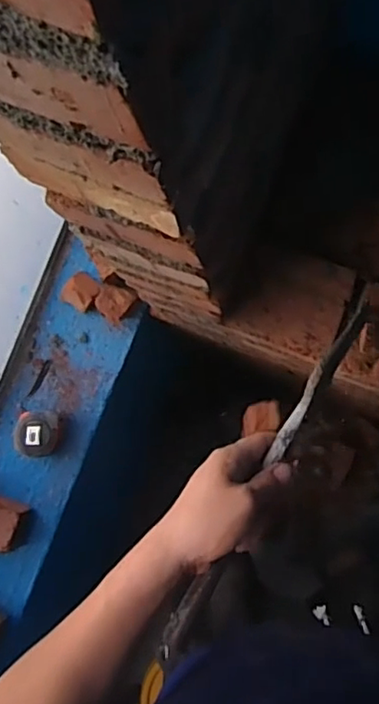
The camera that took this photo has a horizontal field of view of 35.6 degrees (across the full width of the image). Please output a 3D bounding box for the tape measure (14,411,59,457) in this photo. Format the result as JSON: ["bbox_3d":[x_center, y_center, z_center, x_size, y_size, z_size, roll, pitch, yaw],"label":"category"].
[{"bbox_3d":[-0.215,0.116,0.840,0.061,0.048,0.063,2,85,8],"label":"tape measure"}]

